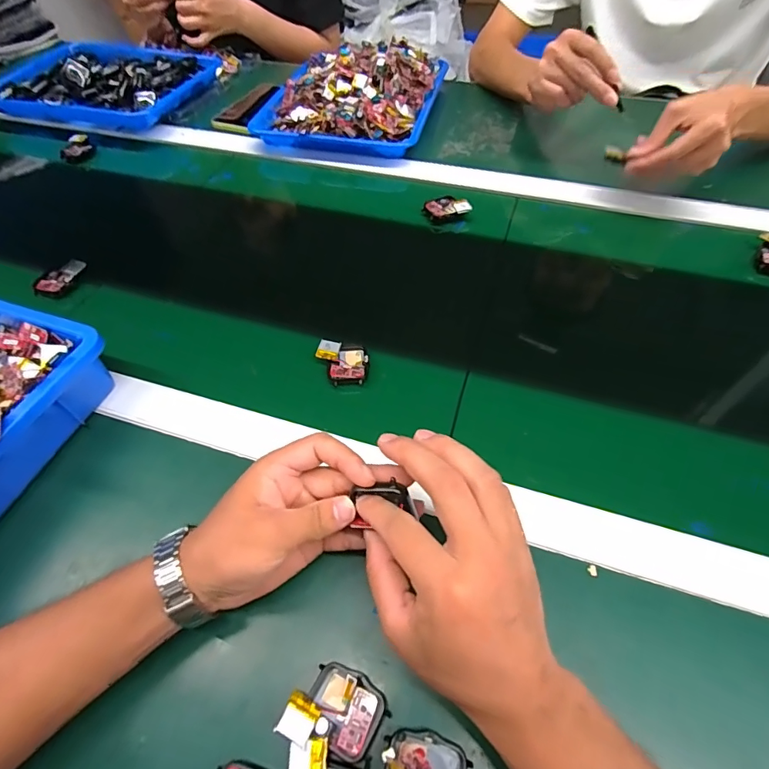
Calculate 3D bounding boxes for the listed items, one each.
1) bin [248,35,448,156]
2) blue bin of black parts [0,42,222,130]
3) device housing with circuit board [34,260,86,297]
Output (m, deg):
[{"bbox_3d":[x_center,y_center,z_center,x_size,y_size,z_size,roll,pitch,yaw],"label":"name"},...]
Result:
[{"bbox_3d":[-0.048,-0.453,0.704,0.249,0.066,0.276,11,56,10],"label":"bin"},{"bbox_3d":[-0.445,-0.506,0.755,0.312,0.050,0.265,8,55,8],"label":"blue bin of black parts"},{"bbox_3d":[-0.356,-0.118,0.499,0.058,0.017,0.026,-37,60,-6],"label":"device housing with circuit board"}]

